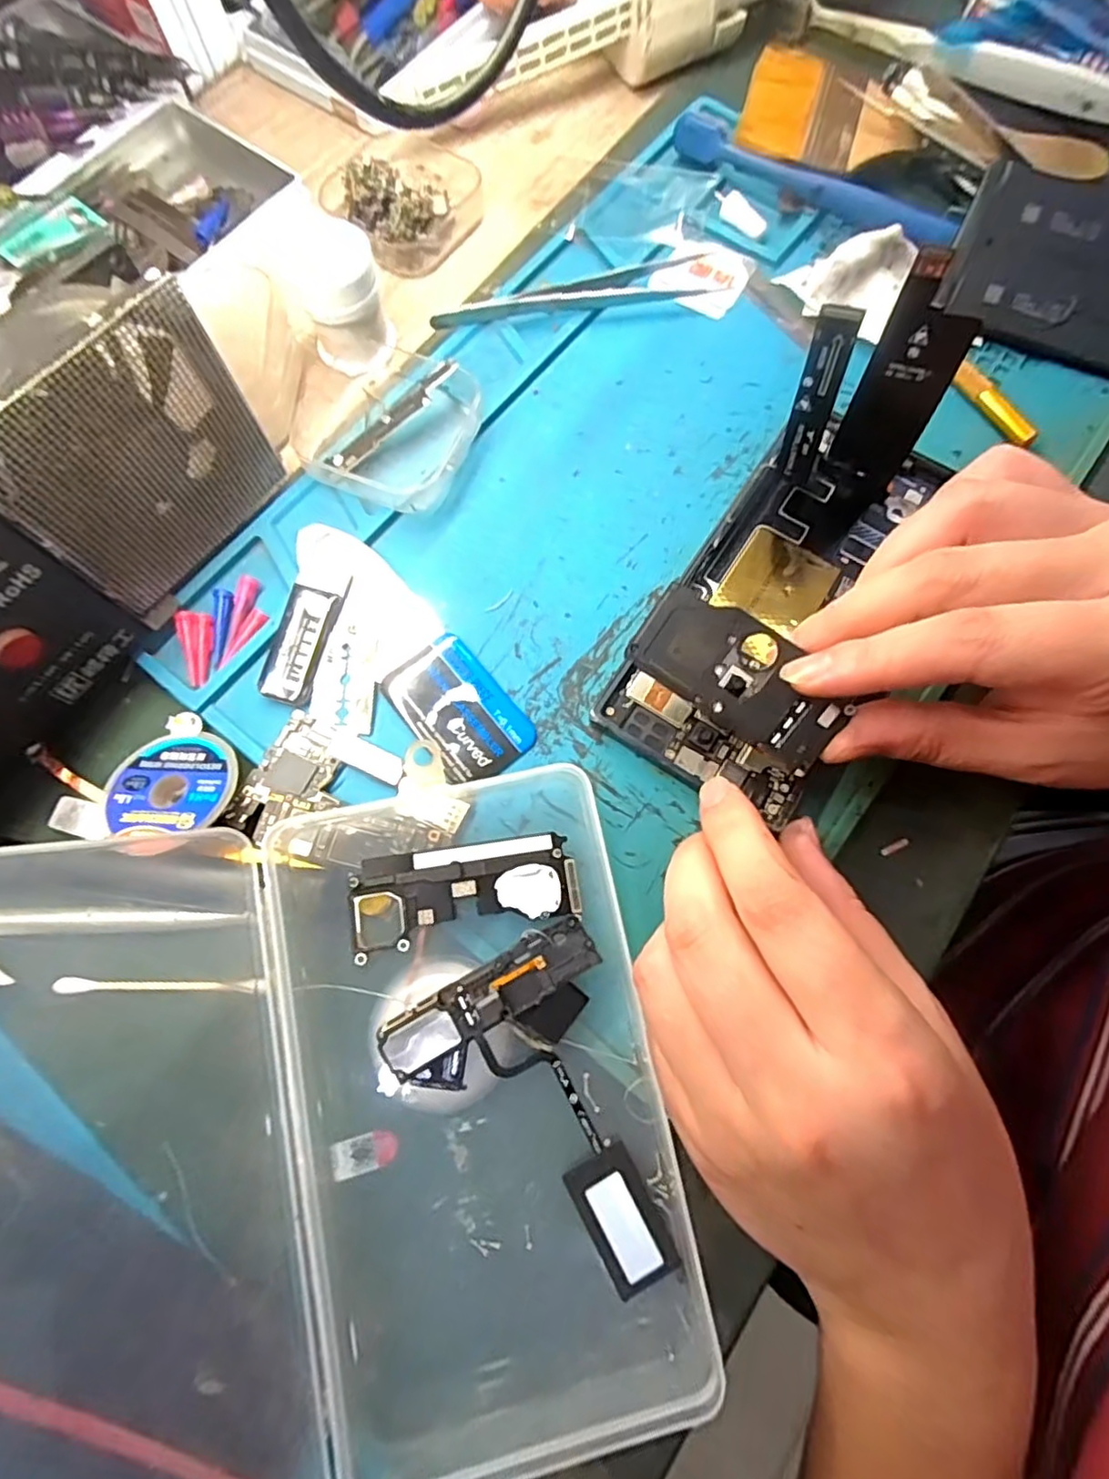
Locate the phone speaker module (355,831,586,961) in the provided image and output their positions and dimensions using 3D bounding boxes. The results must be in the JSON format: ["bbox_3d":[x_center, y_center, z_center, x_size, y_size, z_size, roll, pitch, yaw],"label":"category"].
[{"bbox_3d":[-0.028,0.047,0.198,0.069,0.004,0.027,-9,76,-8],"label":"phone speaker module"}]

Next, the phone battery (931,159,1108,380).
[{"bbox_3d":[0.211,-0.197,0.260,0.085,0.007,0.065,23,100,5],"label":"phone battery"}]

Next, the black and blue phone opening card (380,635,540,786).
[{"bbox_3d":[-0.035,-0.011,0.227,0.035,0.004,0.054,-38,78,-10],"label":"black and blue phone opening card"}]

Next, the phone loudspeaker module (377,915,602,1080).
[{"bbox_3d":[-0.019,0.077,0.189,0.067,0.006,0.017,-29,76,-8],"label":"phone loudspeaker module"}]

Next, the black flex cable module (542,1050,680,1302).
[{"bbox_3d":[0.013,0.126,0.183,0.020,0.004,0.066,-28,76,-7],"label":"black flex cable module"}]

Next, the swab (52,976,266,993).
[{"bbox_3d":[-0.128,0.079,0.202,0.066,0.004,0.004,1,74,0],"label":"swab"}]

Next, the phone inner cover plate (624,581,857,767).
[{"bbox_3d":[0.059,-0.021,0.199,0.067,0.004,0.032,35,103,6],"label":"phone inner cover plate"}]

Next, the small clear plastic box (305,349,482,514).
[{"bbox_3d":[-0.063,-0.127,0.252,0.055,0.019,0.065,21,75,6],"label":"small clear plastic box"}]

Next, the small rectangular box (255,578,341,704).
[{"bbox_3d":[-0.095,-0.036,0.231,0.021,0.006,0.044,14,75,4],"label":"small rectangular box"}]

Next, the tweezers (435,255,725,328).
[{"bbox_3d":[0.009,-0.193,0.274,0.123,0.007,0.017,-15,75,-4],"label":"tweezers"}]

